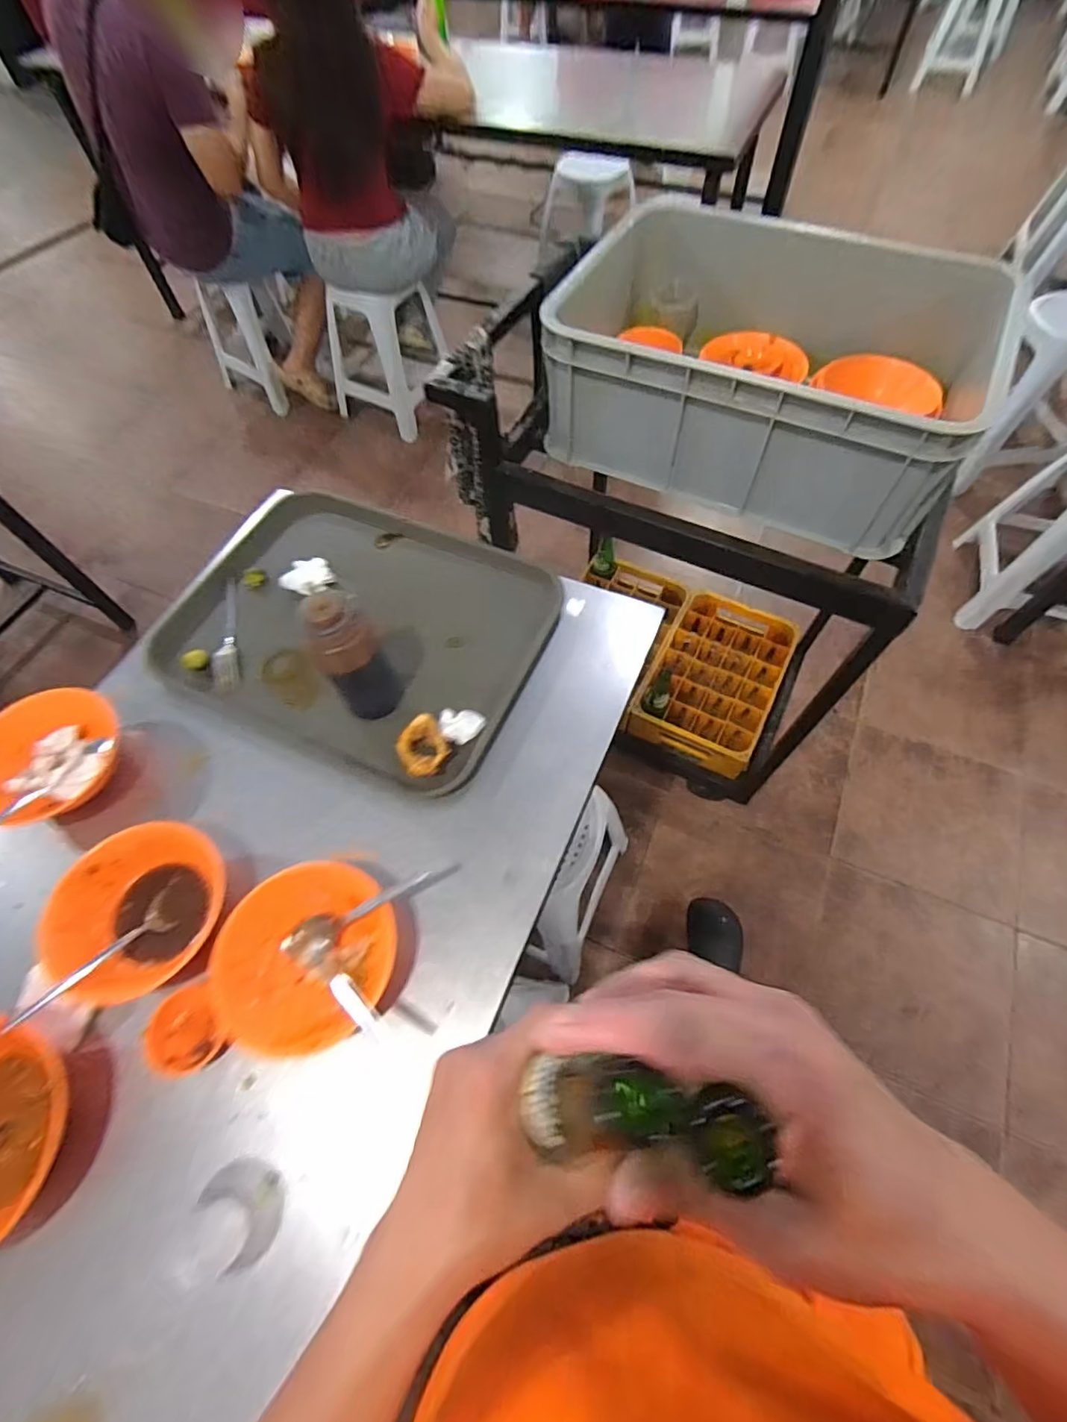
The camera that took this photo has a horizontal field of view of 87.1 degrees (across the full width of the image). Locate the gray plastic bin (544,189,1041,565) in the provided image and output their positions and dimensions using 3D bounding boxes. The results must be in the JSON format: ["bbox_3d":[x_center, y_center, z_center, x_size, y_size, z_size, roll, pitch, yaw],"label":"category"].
[{"bbox_3d":[0.320,-0.478,0.775,0.516,0.185,0.398,24,66,14],"label":"gray plastic bin"}]

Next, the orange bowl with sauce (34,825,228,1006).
[{"bbox_3d":[-0.367,0.190,0.541,0.156,0.065,0.147,-1,62,2],"label":"orange bowl with sauce"}]

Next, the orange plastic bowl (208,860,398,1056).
[{"bbox_3d":[-0.202,0.220,0.515,0.156,0.053,0.154,-1,62,2],"label":"orange plastic bowl"}]

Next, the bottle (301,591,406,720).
[{"bbox_3d":[-0.184,-0.053,0.586,0.064,0.166,0.050,-30,65,-13],"label":"bottle"}]

